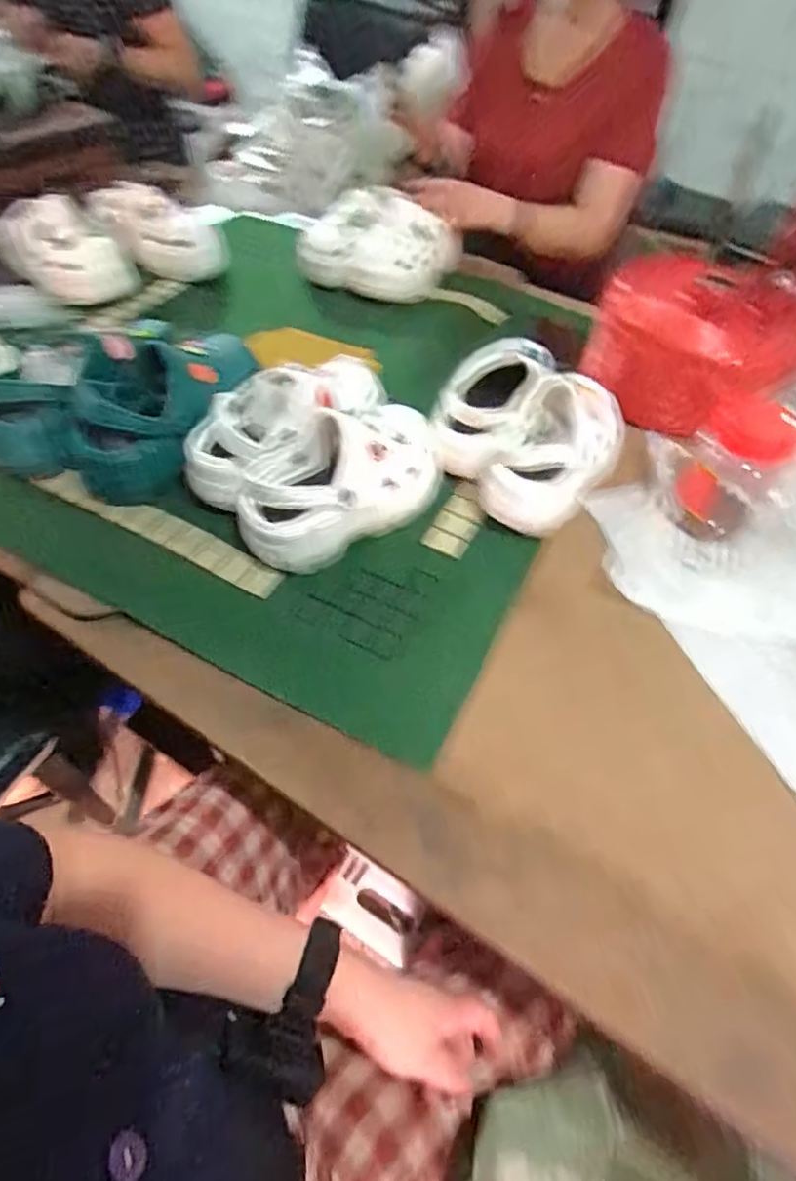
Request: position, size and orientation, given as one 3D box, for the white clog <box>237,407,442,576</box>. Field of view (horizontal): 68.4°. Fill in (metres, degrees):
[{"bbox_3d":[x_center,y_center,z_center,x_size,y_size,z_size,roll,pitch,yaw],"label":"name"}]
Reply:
[{"bbox_3d":[-0.057,-0.116,0.643,0.243,0.106,0.112,-36,63,-28],"label":"white clog"}]

